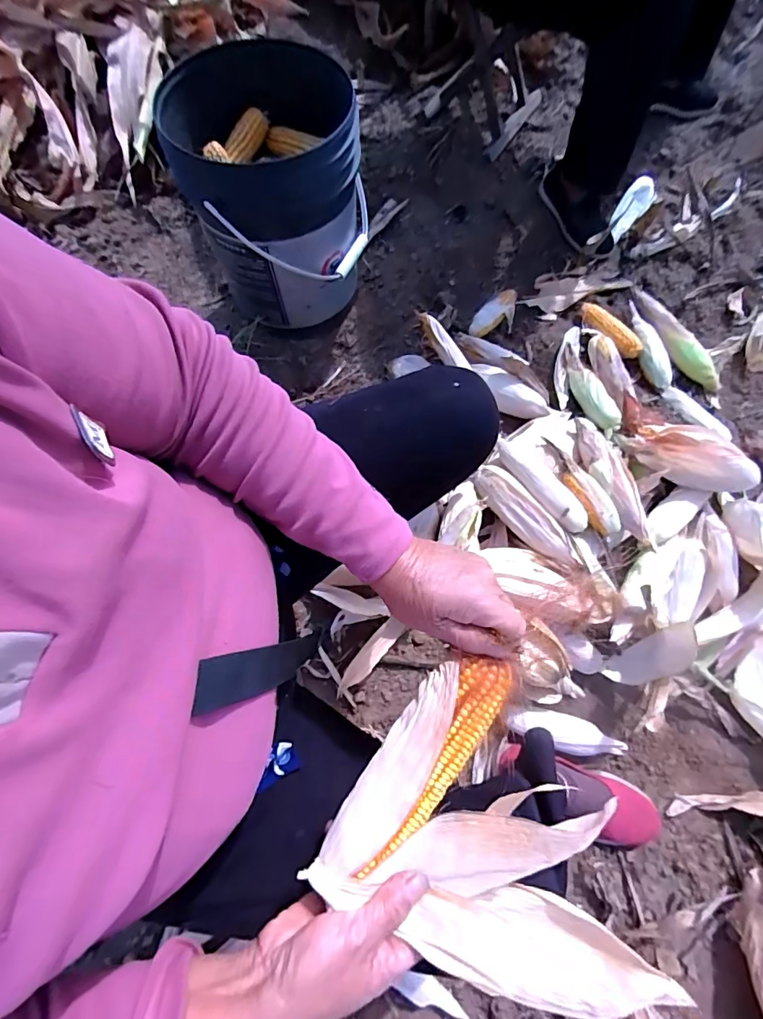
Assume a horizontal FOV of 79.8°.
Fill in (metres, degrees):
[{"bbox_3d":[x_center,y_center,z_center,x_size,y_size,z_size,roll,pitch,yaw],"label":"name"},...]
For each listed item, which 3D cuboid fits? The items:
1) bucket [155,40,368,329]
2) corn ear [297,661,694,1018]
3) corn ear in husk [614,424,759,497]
[{"bbox_3d":[-0.192,-0.561,0.835,0.279,0.348,0.299,0,75,1],"label":"bucket"},{"bbox_3d":[0.079,0.223,0.298,0.197,0.061,0.182,32,73,11],"label":"corn ear"},{"bbox_3d":[0.565,-0.099,0.838,0.211,0.090,0.126,0,75,0],"label":"corn ear in husk"}]

